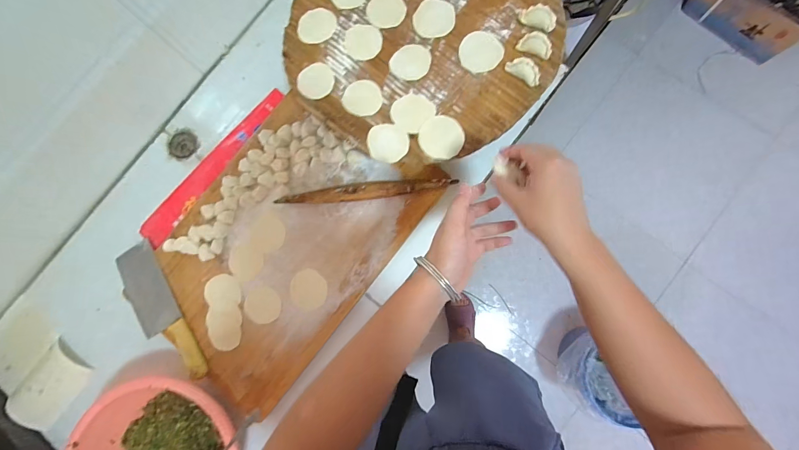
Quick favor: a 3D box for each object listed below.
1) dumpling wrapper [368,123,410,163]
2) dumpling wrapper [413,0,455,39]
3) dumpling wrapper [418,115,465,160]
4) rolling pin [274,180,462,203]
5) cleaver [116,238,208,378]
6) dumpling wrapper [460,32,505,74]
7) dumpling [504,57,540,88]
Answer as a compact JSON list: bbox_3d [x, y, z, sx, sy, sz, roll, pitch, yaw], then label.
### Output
[{"bbox_3d":[-0.018,-0.131,0.539,0.064,0.006,0.061,0,87,5],"label":"dumpling wrapper"},{"bbox_3d":[0.058,-0.347,0.567,0.068,0.004,0.070,-1,82,5],"label":"dumpling wrapper"},{"bbox_3d":[0.066,-0.137,0.533,0.069,0.005,0.066,0,87,6],"label":"dumpling wrapper"},{"bbox_3d":[-0.062,-0.060,0.621,0.321,0.027,0.031,-3,82,5],"label":"rolling pin"},{"bbox_3d":[-0.451,0.160,0.627,0.089,0.030,0.280,-31,81,0],"label":"cleaver"},{"bbox_3d":[0.133,-0.282,0.550,0.069,0.004,0.068,-1,82,5],"label":"dumpling wrapper"},{"bbox_3d":[0.195,-0.242,0.527,0.056,0.018,0.028,31,86,8],"label":"dumpling"}]

